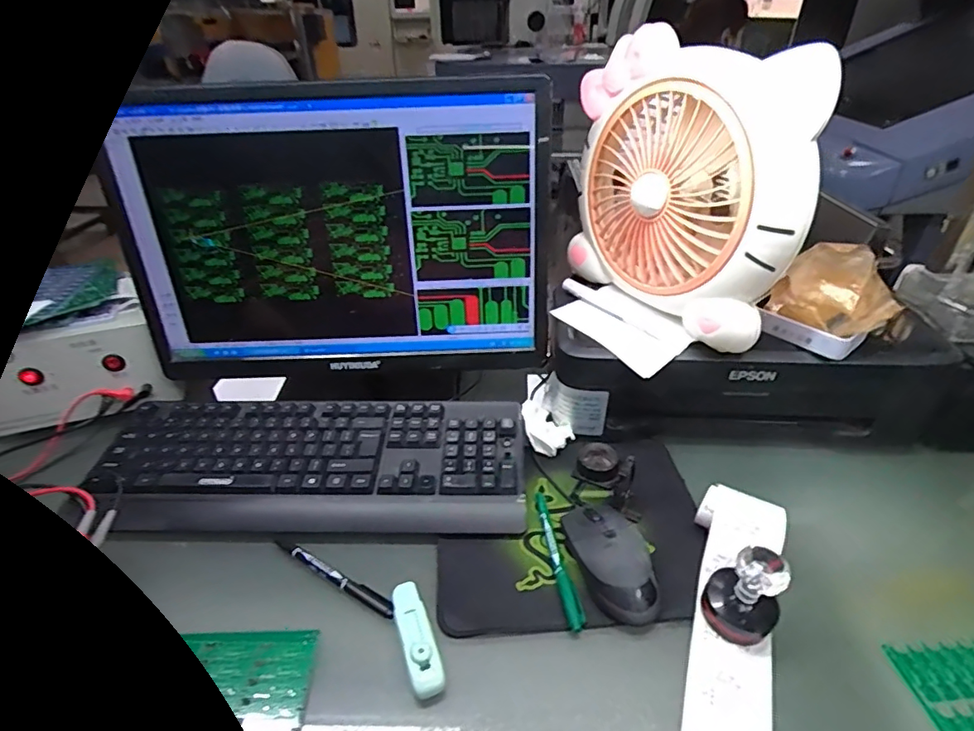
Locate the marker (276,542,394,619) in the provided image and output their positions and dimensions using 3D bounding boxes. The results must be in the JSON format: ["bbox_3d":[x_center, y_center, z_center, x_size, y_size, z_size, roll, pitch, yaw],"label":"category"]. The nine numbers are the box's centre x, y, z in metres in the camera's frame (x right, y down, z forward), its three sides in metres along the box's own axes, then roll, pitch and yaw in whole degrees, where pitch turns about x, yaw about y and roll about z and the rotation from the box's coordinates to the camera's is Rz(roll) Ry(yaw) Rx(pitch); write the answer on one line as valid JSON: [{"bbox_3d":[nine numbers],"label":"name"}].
[{"bbox_3d":[-0.133,0.181,0.456,0.137,0.012,0.012,18,39,25],"label":"marker"}]

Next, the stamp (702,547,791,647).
[{"bbox_3d":[0.198,0.170,0.403,0.050,0.077,0.045,23,41,31],"label":"stamp"}]

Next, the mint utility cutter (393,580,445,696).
[{"bbox_3d":[-0.055,0.205,0.406,0.025,0.014,0.088,-13,36,-17],"label":"mint utility cutter"}]

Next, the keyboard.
[{"bbox_3d":[-0.181,0.101,0.556,0.437,0.040,0.160,1,34,2],"label":"keyboard"}]

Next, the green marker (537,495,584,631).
[{"bbox_3d":[0.062,0.169,0.474,0.014,0.010,0.142,-5,34,-6],"label":"green marker"}]

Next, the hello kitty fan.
[{"bbox_3d":[0.183,-0.171,0.521,0.083,0.236,0.254,-14,36,-18],"label":"hello kitty fan"}]

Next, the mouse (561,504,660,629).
[{"bbox_3d":[0.104,0.163,0.453,0.055,0.038,0.109,-6,35,-7],"label":"mouse"}]

